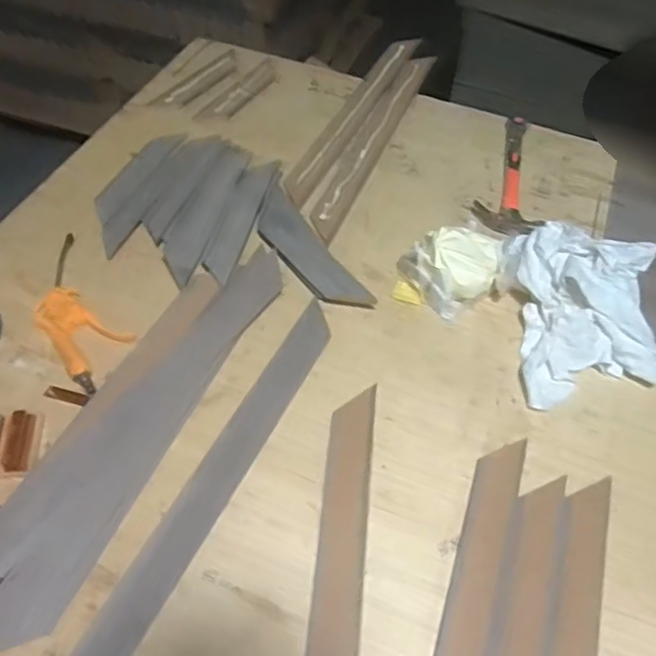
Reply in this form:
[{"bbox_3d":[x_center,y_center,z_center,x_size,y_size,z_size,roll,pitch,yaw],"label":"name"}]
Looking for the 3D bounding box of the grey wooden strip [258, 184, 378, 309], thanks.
[{"bbox_3d":[-0.030,-0.098,0.832,0.067,0.014,0.222,-26,59,-23],"label":"grey wooden strip"}]

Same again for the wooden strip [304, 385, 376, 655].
[{"bbox_3d":[0.004,0.269,0.570,0.046,0.014,0.495,5,51,5],"label":"wooden strip"}]

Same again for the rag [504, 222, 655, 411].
[{"bbox_3d":[0.318,-0.025,0.783,0.188,0.076,0.245,2,52,-4],"label":"rag"}]

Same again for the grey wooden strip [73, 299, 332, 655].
[{"bbox_3d":[-0.115,0.158,0.647,0.048,0.006,0.481,27,55,7],"label":"grey wooden strip"}]

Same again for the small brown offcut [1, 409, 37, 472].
[{"bbox_3d":[-0.311,0.113,0.654,0.025,0.015,0.061,-1,52,-6],"label":"small brown offcut"}]

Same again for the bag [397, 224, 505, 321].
[{"bbox_3d":[0.154,-0.080,0.815,0.127,0.071,0.113,21,53,11],"label":"bag"}]

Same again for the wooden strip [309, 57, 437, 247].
[{"bbox_3d":[0.079,-0.312,1.023,0.048,0.008,0.520,20,53,10],"label":"wooden strip"}]

